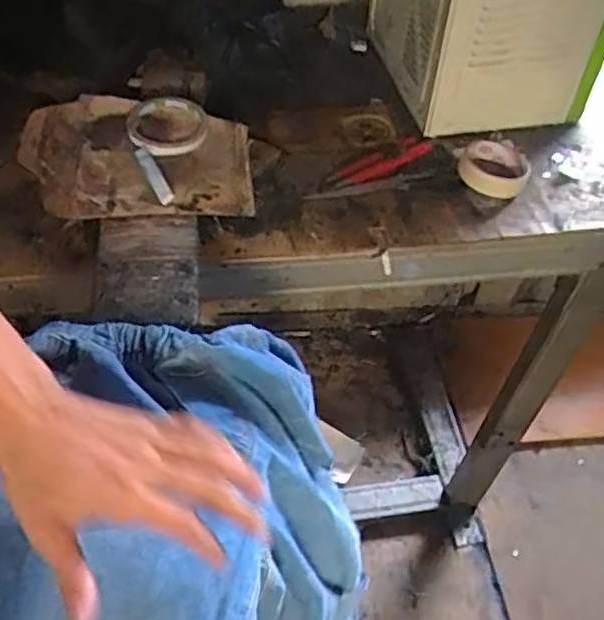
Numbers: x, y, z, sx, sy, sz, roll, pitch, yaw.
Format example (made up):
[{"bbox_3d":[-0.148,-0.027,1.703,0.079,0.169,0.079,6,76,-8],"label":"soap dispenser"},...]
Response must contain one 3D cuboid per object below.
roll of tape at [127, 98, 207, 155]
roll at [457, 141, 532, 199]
[{"bbox_3d":[-0.145,-0.198,0.731,0.084,0.017,0.084,2,50,-2],"label":"roll of tape"},{"bbox_3d":[0.218,-0.161,0.776,0.076,0.028,0.078,2,50,-2],"label":"roll"}]

